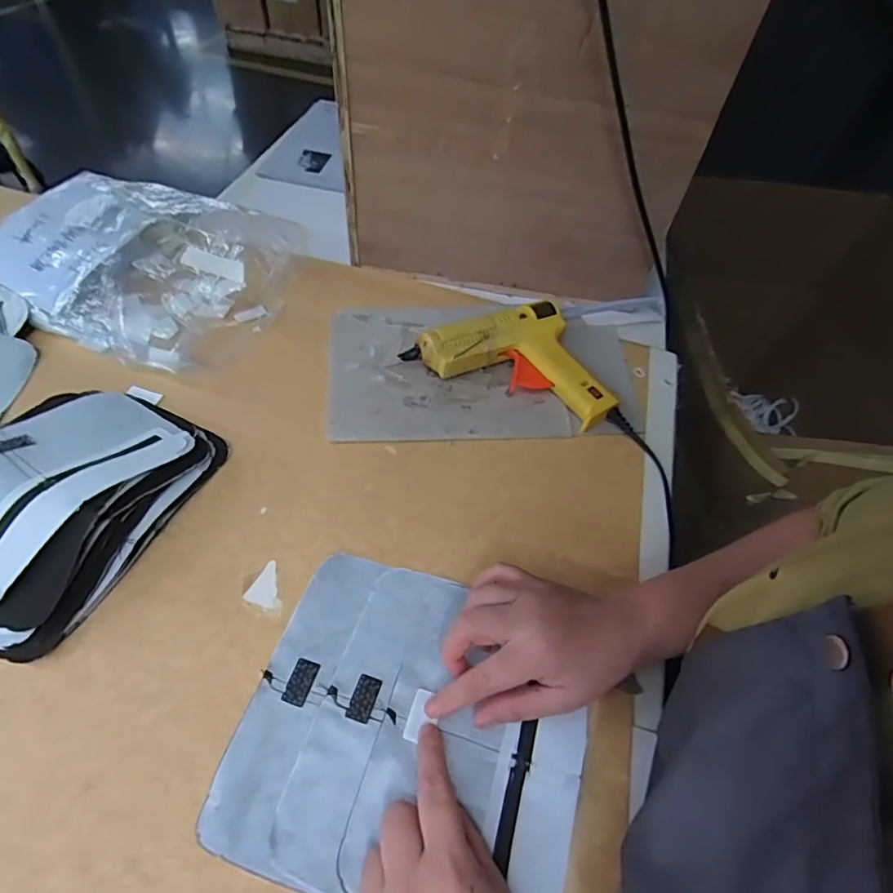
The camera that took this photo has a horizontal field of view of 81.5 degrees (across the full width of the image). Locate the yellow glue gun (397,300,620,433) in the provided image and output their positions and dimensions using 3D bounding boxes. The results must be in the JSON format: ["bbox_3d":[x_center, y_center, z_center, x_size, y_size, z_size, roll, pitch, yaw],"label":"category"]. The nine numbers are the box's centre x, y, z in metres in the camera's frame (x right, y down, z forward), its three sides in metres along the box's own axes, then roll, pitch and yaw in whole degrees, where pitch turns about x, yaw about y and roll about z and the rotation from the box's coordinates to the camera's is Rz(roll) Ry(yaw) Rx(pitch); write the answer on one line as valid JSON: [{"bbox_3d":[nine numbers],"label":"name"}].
[{"bbox_3d":[0.079,-0.100,0.536,0.198,0.044,0.122,19,54,11],"label":"yellow glue gun"}]

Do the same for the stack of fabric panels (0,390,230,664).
[{"bbox_3d":[-0.306,0.034,0.404,0.160,0.053,0.214,20,54,11],"label":"stack of fabric panels"}]

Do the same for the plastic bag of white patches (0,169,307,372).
[{"bbox_3d":[-0.335,-0.196,0.552,0.296,0.095,0.189,17,54,9],"label":"plastic bag of white patches"}]

